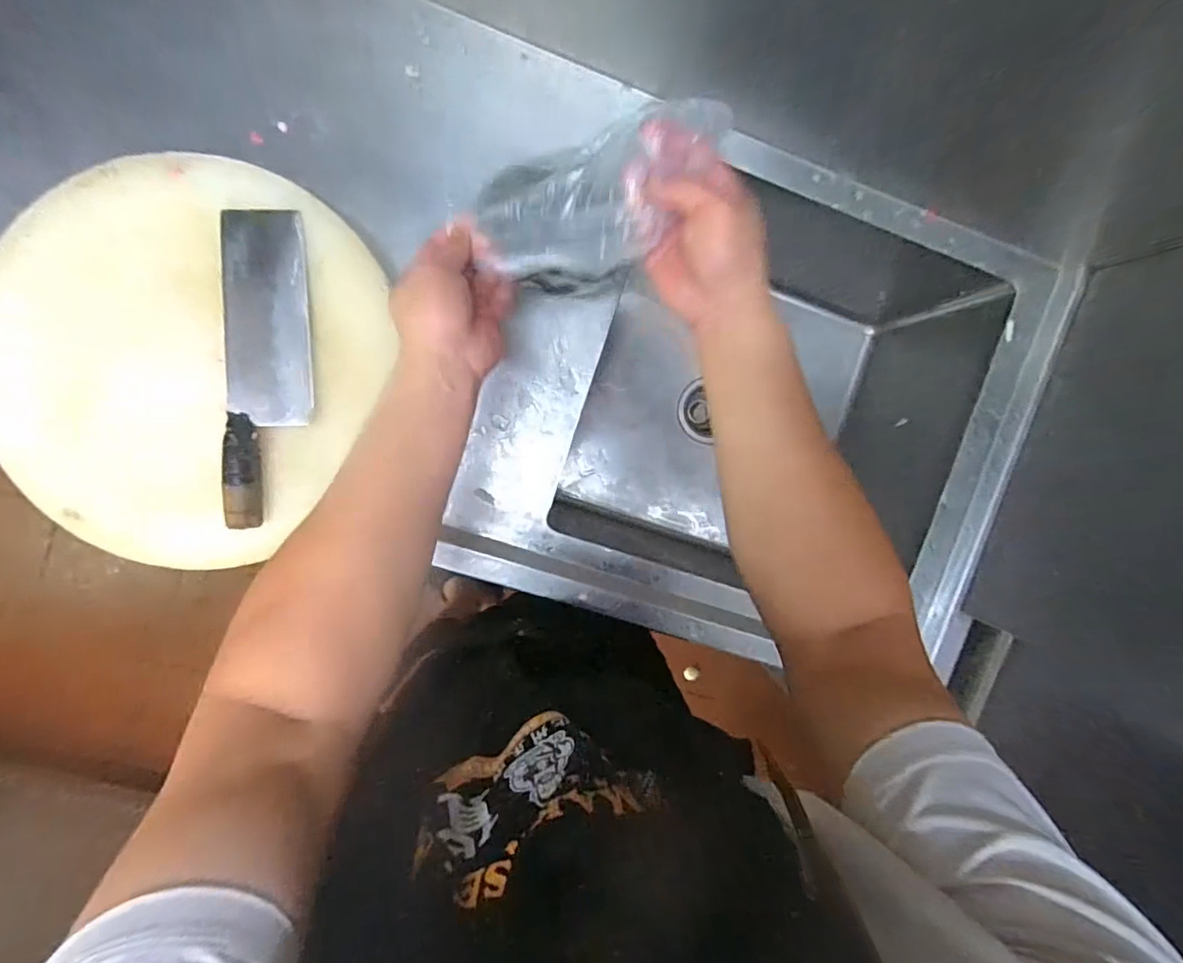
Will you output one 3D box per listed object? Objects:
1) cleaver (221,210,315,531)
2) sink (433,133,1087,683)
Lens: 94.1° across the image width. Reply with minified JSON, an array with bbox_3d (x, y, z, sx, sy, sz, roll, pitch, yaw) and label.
[{"bbox_3d":[-0.313,-0.109,0.528,0.080,0.038,0.295,0,97,-5],"label":"cleaver"},{"bbox_3d":[0.193,-0.113,0.783,0.658,0.365,0.561,14,95,-6],"label":"sink"}]

